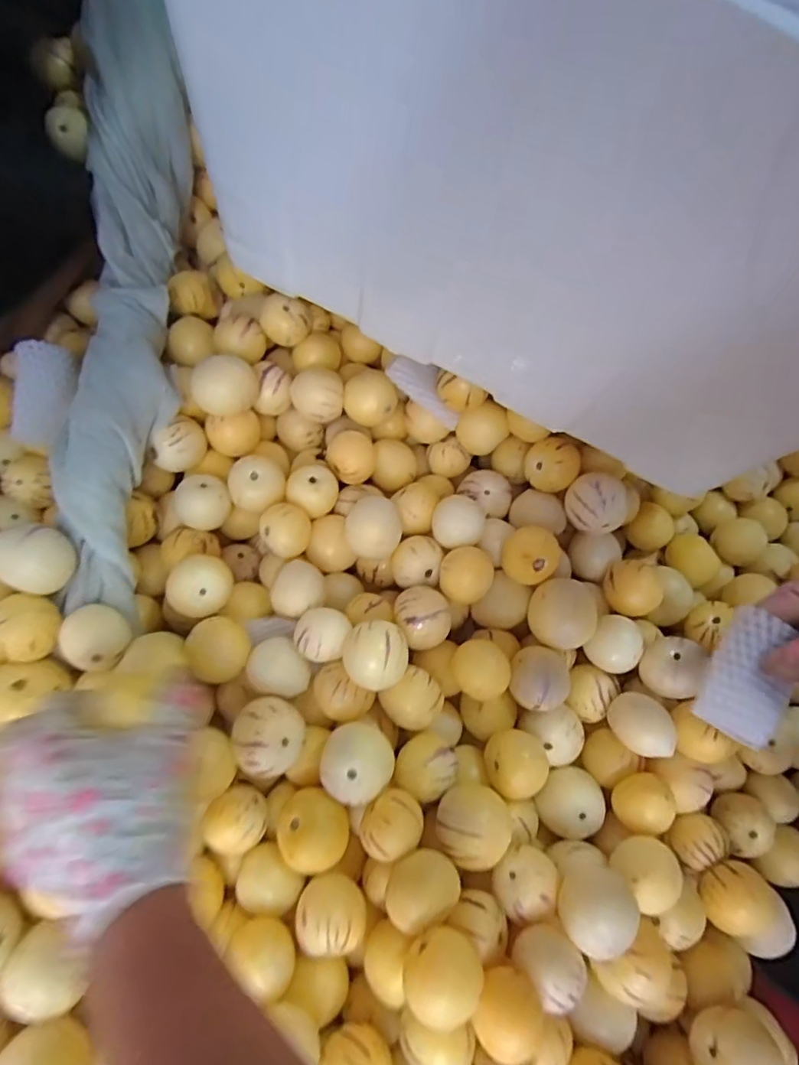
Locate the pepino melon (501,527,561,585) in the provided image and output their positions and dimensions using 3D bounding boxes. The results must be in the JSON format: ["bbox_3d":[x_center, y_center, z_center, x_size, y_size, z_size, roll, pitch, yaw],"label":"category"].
[{"bbox_3d":[0.109,0.021,0.470,0.044,0.044,0.045,0,71,-1],"label":"pepino melon"}]

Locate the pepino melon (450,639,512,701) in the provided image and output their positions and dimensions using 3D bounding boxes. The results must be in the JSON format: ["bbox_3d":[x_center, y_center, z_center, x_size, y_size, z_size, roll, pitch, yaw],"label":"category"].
[{"bbox_3d":[0.065,0.110,0.439,0.044,0.036,0.044,-5,71,-3],"label":"pepino melon"}]

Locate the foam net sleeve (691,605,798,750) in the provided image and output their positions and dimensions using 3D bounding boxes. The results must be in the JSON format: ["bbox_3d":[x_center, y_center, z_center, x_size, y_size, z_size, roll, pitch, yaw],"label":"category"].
[{"bbox_3d":[0.225,0.092,0.352,0.044,0.005,0.079,25,93,25],"label":"foam net sleeve"}]

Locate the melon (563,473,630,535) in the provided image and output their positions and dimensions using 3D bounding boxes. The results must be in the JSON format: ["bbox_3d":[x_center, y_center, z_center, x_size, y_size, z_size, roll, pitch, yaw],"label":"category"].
[{"bbox_3d":[0.172,-0.026,0.487,0.052,0.052,0.053,2,71,-1],"label":"melon"}]

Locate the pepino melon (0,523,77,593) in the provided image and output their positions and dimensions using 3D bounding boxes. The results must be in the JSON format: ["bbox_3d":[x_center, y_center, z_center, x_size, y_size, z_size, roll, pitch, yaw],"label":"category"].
[{"bbox_3d":[-0.271,0.021,0.412,0.043,0.044,0.047,18,71,5],"label":"pepino melon"}]

